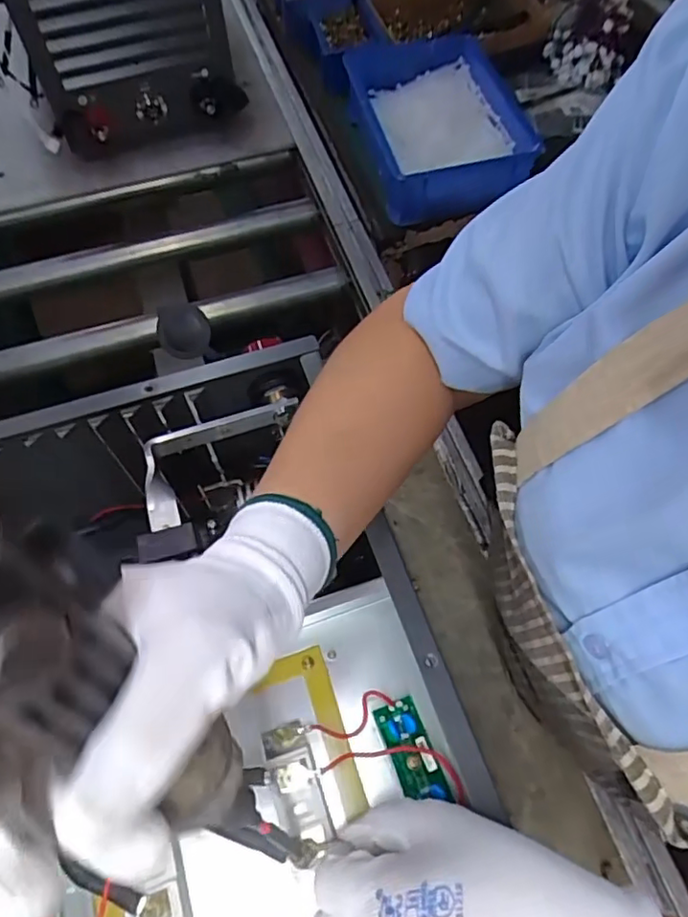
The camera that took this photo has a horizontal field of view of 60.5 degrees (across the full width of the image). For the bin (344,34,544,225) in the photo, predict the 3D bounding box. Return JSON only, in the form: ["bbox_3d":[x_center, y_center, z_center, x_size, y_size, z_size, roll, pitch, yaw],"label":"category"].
[{"bbox_3d":[0.136,-0.500,0.871,0.242,0.072,0.360,-5,62,-2],"label":"bin"}]

